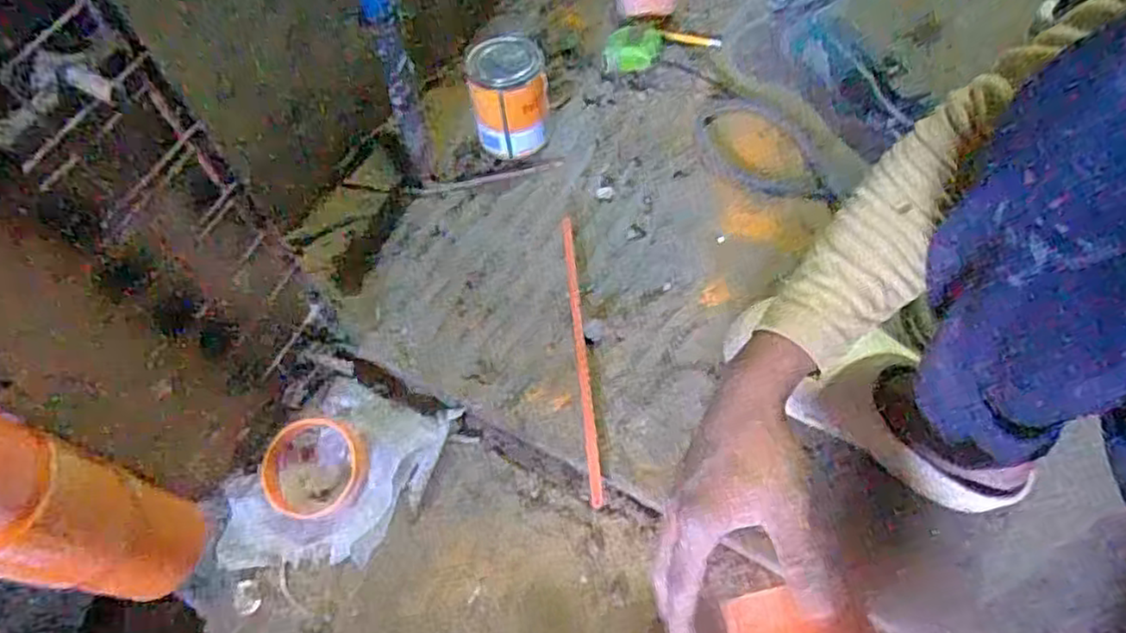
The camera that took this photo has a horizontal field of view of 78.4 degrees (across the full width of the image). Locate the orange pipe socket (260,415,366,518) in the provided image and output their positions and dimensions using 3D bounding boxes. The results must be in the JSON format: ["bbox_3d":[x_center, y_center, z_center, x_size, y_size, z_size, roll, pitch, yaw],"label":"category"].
[{"bbox_3d":[-0.227,0.136,0.630,0.092,0.020,0.086,-1,62,3],"label":"orange pipe socket"}]

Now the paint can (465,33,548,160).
[{"bbox_3d":[-0.060,-0.244,0.769,0.083,0.108,0.090,-10,62,-2],"label":"paint can"}]

